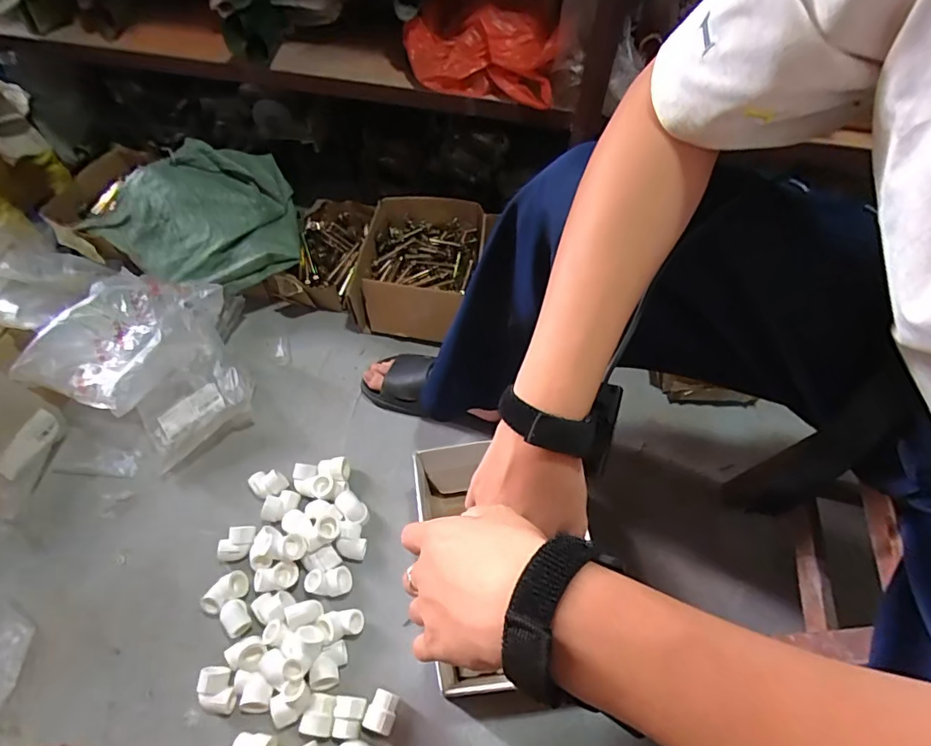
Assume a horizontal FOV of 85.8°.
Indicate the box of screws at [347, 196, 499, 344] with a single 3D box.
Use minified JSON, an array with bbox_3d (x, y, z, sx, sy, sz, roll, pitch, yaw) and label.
[{"bbox_3d":[-0.090,-0.211,0.941,0.211,0.088,0.292,13,56,8],"label":"box of screws"}]

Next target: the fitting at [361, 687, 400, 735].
[{"bbox_3d":[-0.098,0.397,0.588,0.033,0.024,0.041,16,57,10],"label":"fitting"}]

